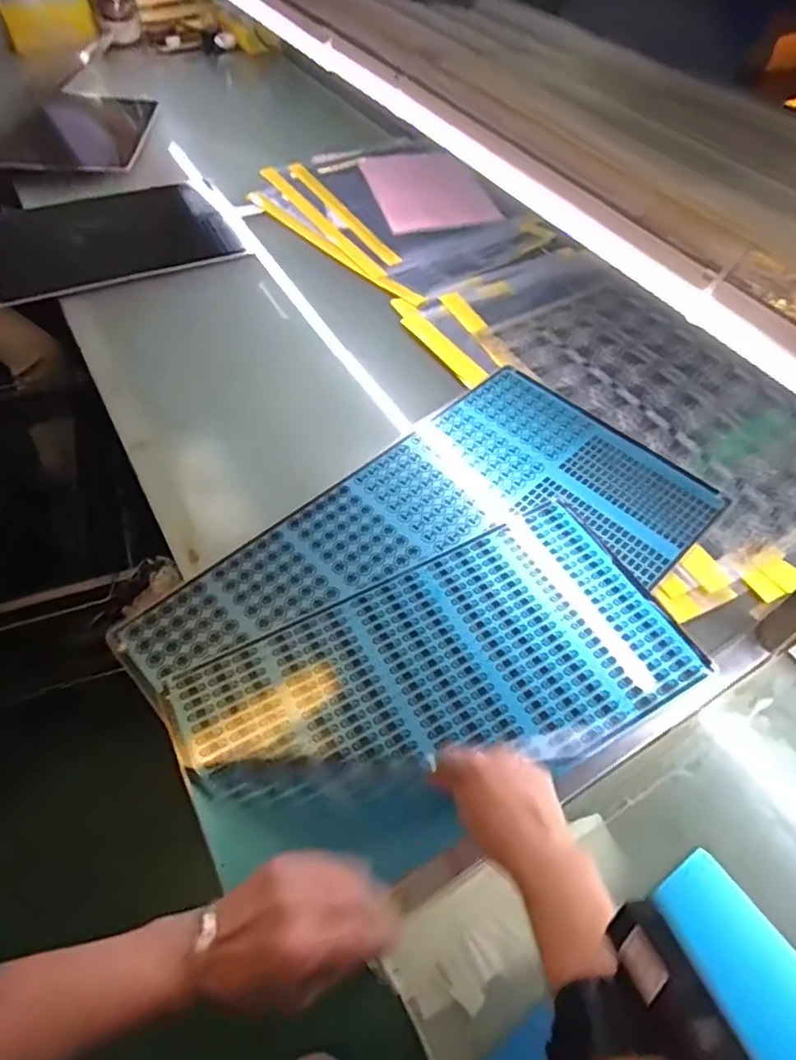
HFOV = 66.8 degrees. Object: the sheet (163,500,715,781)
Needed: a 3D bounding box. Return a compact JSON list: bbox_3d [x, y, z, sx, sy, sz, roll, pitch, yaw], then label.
[{"bbox_3d":[0.049,0.148,0.596,0.474,0.011,0.242,-24,58,-18],"label":"sheet"}]

